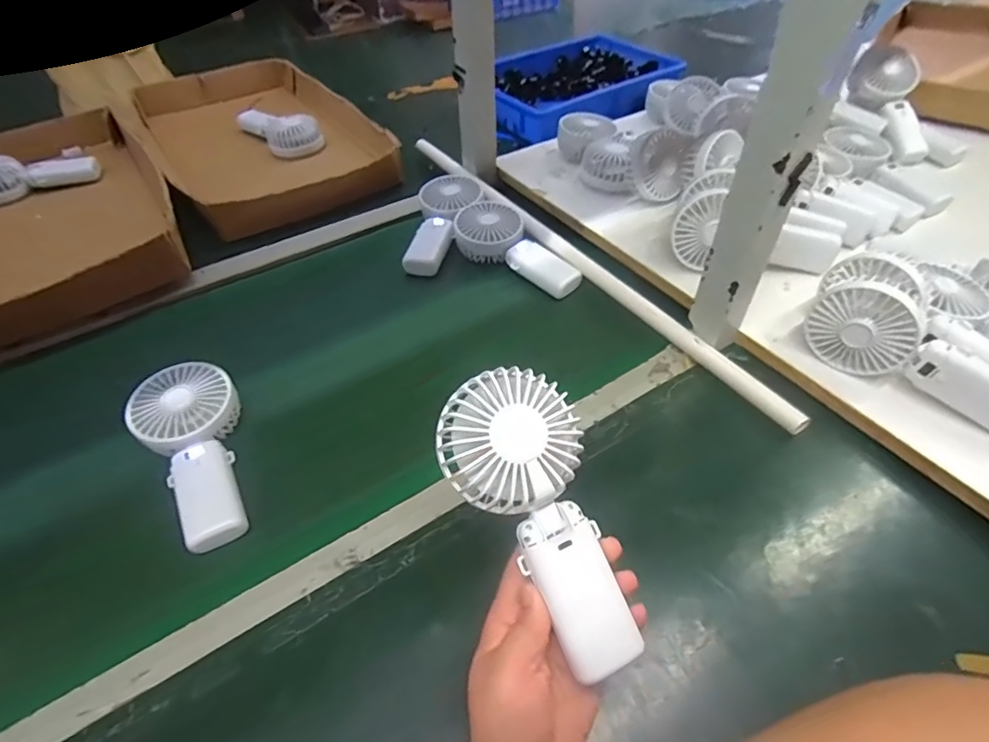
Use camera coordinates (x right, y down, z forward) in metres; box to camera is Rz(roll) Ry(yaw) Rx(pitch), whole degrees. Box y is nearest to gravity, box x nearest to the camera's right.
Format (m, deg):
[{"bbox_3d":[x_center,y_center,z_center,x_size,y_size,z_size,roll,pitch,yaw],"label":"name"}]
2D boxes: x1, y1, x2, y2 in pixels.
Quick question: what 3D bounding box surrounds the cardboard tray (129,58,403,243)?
[{"bbox_3d":[-0.394,-0.394,0.905,0.323,0.066,0.509,-28,54,-22],"label":"cardboard tray"}]

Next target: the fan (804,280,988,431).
[{"bbox_3d":[0.378,-0.016,0.473,0.183,0.088,0.040,31,55,25],"label":"fan"}]

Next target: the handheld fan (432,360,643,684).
[{"bbox_3d":[0.031,0.084,0.314,0.078,0.030,0.176,-24,83,-19],"label":"handheld fan"}]

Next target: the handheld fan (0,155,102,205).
[{"bbox_3d":[-0.714,-0.292,0.816,0.182,0.058,0.050,-15,50,-12],"label":"handheld fan"}]

